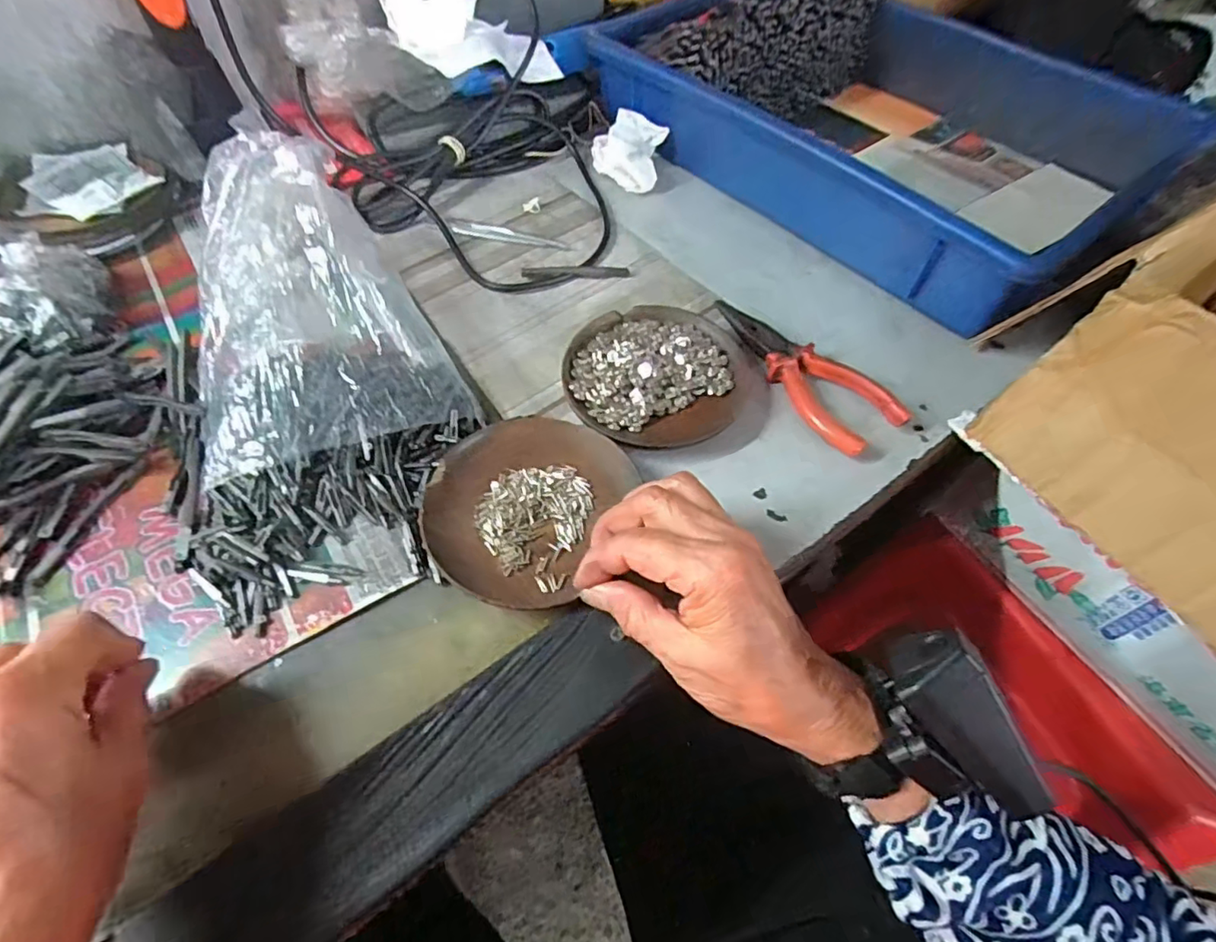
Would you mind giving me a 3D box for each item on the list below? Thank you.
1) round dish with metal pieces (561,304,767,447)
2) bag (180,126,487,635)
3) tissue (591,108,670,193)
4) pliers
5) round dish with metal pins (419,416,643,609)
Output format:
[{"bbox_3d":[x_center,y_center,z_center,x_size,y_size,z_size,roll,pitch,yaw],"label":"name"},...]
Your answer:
[{"bbox_3d":[0.033,-0.064,0.378,0.119,0.019,0.107,-26,60,-17],"label":"round dish with metal pieces"},{"bbox_3d":[-0.170,-0.071,0.339,0.156,0.085,0.278,-16,58,-11],"label":"bag"},{"bbox_3d":[0.019,-0.270,0.501,0.063,0.043,0.063,1,56,0],"label":"tissue"},{"bbox_3d":[0.120,-0.067,0.382,0.048,0.016,0.142,-33,63,-20],"label":"pliers"},{"bbox_3d":[-0.047,0.017,0.322,0.095,0.017,0.109,22,59,13],"label":"round dish with metal pins"}]

